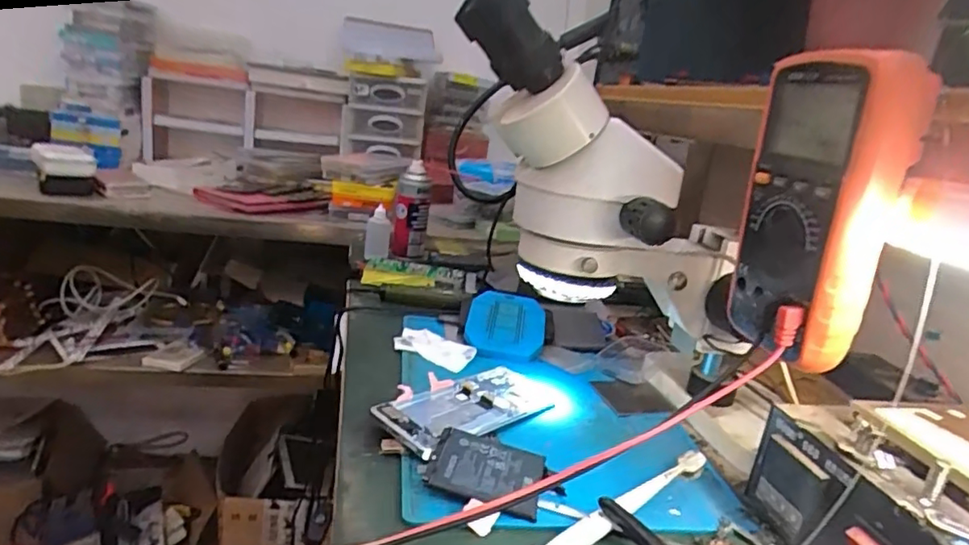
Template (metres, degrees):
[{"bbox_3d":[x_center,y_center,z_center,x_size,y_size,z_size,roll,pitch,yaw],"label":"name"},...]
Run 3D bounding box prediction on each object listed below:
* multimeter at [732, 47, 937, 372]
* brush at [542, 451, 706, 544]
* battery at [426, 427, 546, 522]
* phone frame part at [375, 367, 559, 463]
[{"bbox_3d":[0.196,-0.039,0.352,0.047,0.171,0.087,3,16,-17],"label":"multimeter"},{"bbox_3d":[0.099,0.158,0.406,0.182,0.014,0.021,-8,22,-40],"label":"brush"},{"bbox_3d":[0.003,0.139,0.414,0.076,0.008,0.063,18,26,4],"label":"battery"},{"bbox_3d":[-0.012,0.115,0.501,0.074,0.011,0.160,25,22,40],"label":"phone frame part"}]

